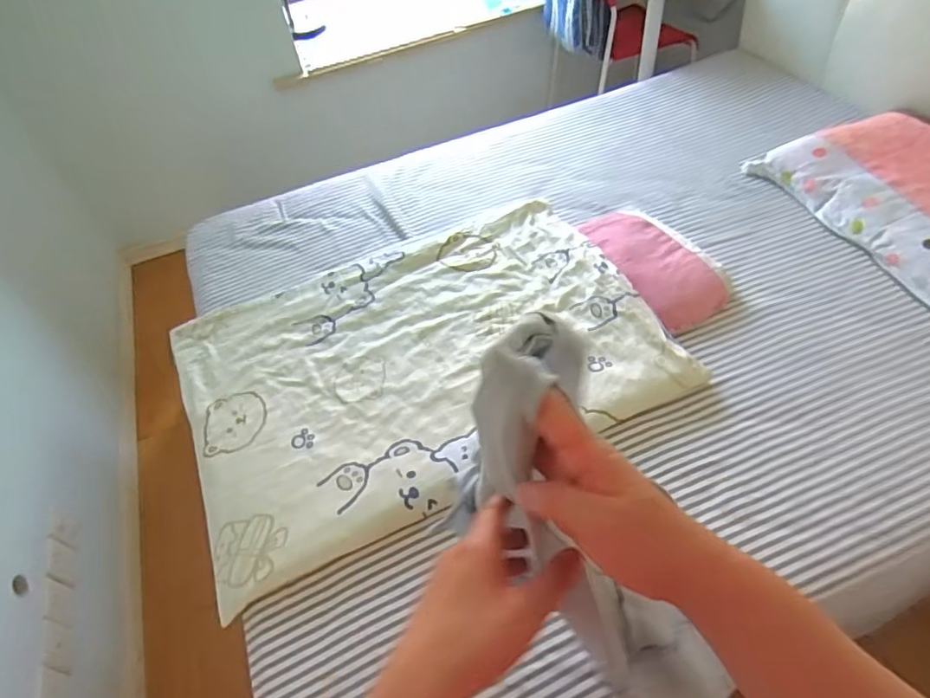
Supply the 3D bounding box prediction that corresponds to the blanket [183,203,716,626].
[{"bbox_3d":[-0.106,0.013,1.228,0.951,0.069,0.679,-22,52,-12],"label":"blanket"}]

